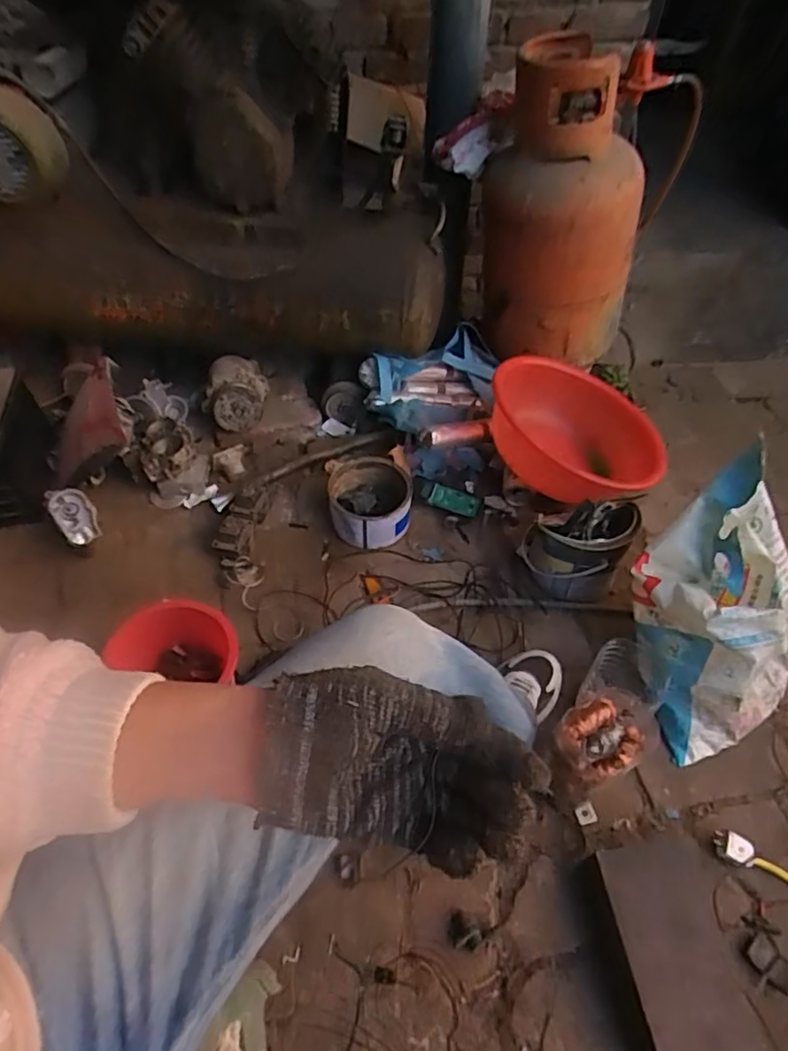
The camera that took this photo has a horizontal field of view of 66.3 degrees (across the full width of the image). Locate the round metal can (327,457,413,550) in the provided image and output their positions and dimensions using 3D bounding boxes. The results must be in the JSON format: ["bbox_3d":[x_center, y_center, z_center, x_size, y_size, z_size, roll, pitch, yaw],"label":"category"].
[{"bbox_3d":[-0.046,-0.038,1.133,0.152,0.093,0.156,0,49,0],"label":"round metal can"}]

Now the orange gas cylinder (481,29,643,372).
[{"bbox_3d":[0.352,-0.661,1.292,0.283,0.559,0.339,-2,49,-1],"label":"orange gas cylinder"}]

